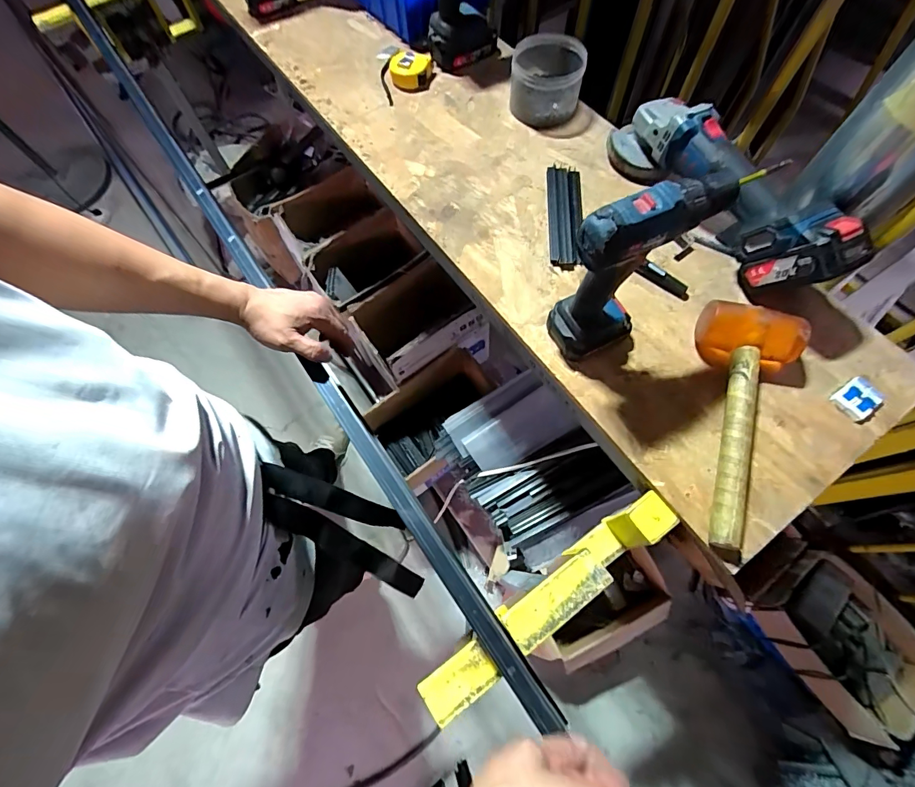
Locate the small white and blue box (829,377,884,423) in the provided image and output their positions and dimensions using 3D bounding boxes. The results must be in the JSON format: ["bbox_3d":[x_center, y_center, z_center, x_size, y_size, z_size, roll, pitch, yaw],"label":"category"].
[{"bbox_3d":[0.480,0.007,0.505,0.044,0.011,0.042,-36,72,-11],"label":"small white and blue box"}]

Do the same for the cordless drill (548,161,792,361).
[{"bbox_3d":[0.187,-0.134,0.460,0.156,0.215,0.070,-30,71,-9],"label":"cordless drill"}]

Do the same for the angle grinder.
[{"bbox_3d":[0.349,-0.275,0.564,0.095,0.117,0.362,-31,71,-10],"label":"angle grinder"}]

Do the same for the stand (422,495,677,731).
[{"bbox_3d":[0.106,0.238,0.498,0.329,0.108,0.051,-34,72,-11],"label":"stand"}]

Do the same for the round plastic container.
[{"bbox_3d":[0.145,-0.513,0.690,0.112,0.081,0.119,-1,69,2],"label":"round plastic container"}]

